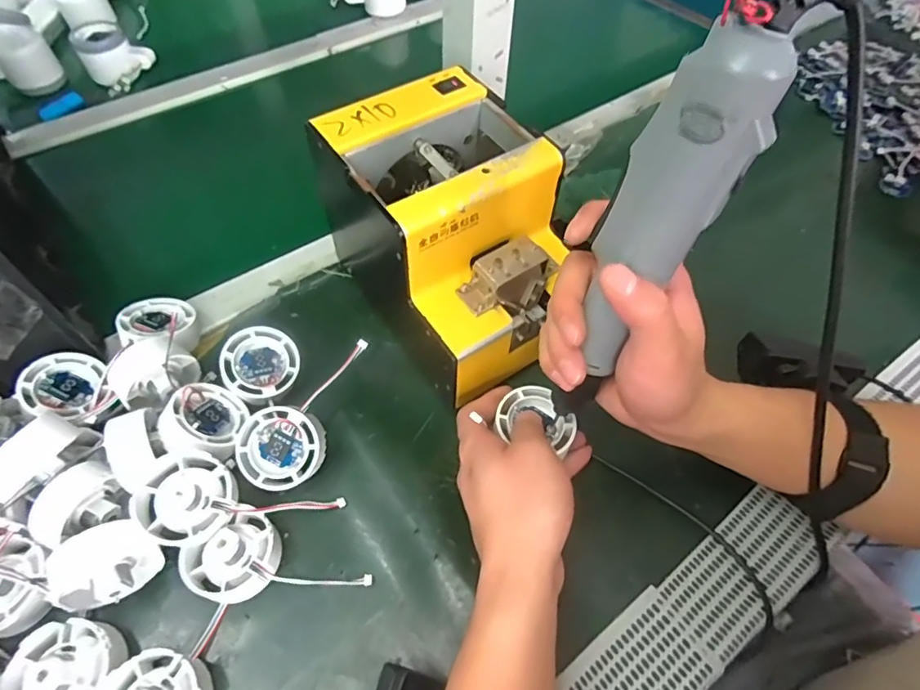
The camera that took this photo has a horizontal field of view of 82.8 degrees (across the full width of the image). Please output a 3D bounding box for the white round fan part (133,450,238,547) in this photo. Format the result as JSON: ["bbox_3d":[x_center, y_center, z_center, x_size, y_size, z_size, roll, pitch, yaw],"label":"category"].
[{"bbox_3d":[-0.170,0.092,0.323,0.052,0.033,0.049,1,56,-1],"label":"white round fan part"}]

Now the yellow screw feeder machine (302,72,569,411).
[{"bbox_3d":[0.000,-0.075,0.385,0.122,0.152,0.184,-30,62,-19],"label":"yellow screw feeder machine"}]

